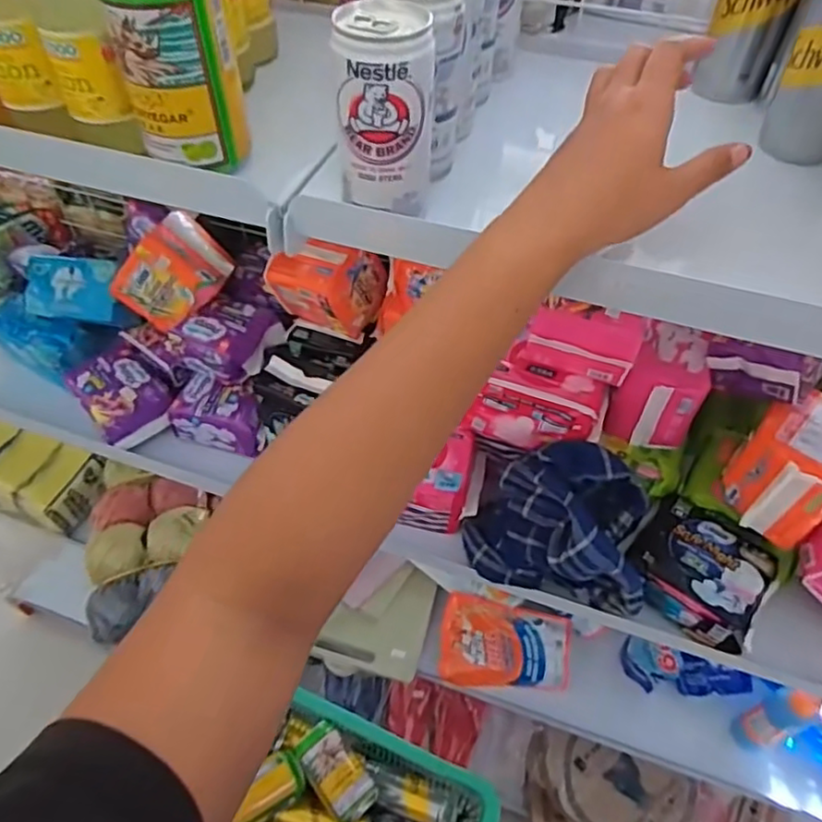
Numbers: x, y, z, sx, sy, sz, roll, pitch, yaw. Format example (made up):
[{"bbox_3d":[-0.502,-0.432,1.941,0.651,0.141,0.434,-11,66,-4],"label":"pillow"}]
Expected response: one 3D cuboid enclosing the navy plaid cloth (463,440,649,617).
[{"bbox_3d":[0.148,0.103,0.620,0.164,0.101,0.121,15,53,12],"label":"navy plaid cloth"}]

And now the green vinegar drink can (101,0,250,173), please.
[{"bbox_3d":[-0.134,-0.199,0.361,0.068,0.107,0.053,-15,52,-12],"label":"green vinegar drink can"}]

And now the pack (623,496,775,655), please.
[{"bbox_3d":[0.283,0.155,0.613,0.129,0.056,0.106,29,57,21],"label":"pack"}]

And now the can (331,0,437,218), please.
[{"bbox_3d":[-0.013,-0.157,0.333,0.048,0.090,0.045,1,51,1],"label":"can"}]

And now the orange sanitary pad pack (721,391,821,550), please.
[{"bbox_3d":[0.361,0.043,0.583,0.085,0.085,0.129,37,60,26],"label":"orange sanitary pad pack"}]

